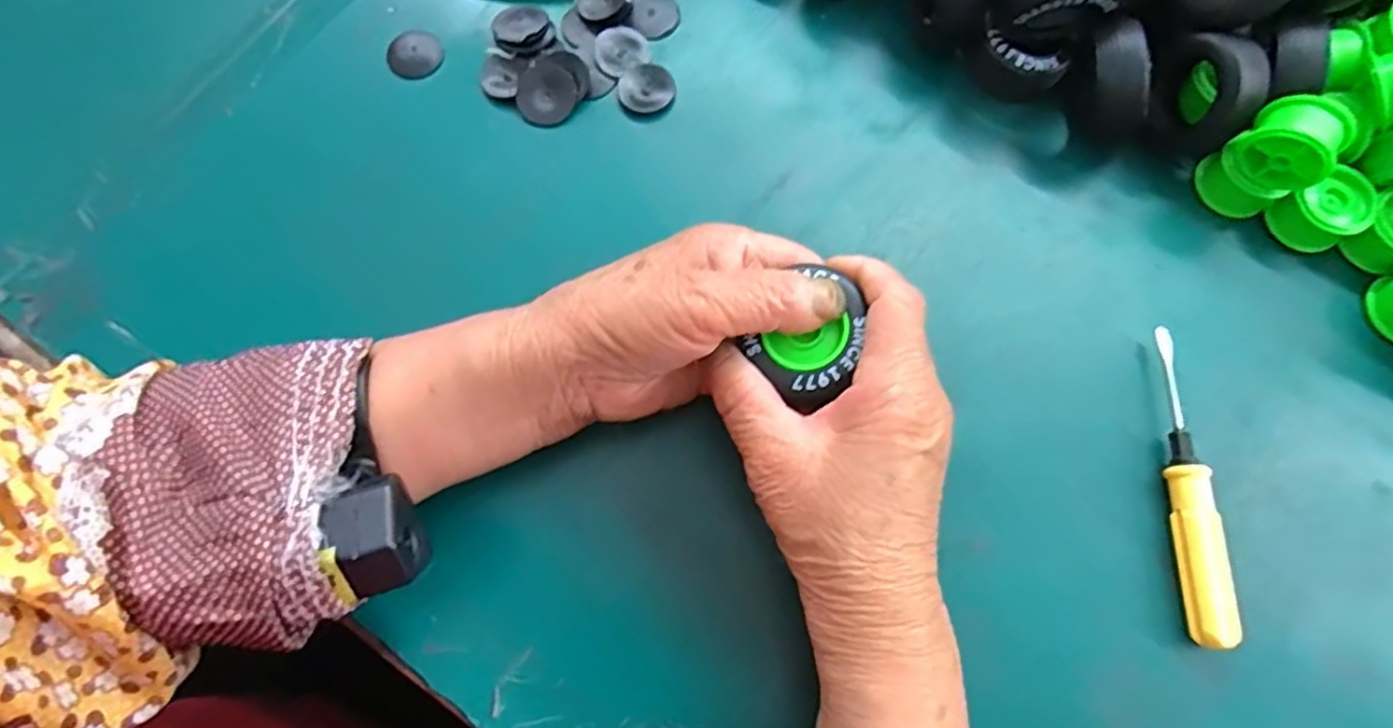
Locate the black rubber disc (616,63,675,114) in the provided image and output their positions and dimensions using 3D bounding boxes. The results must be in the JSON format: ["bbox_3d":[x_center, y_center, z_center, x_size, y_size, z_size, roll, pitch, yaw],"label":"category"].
[{"bbox_3d":[-0.024,-0.134,0.343,0.026,0.004,0.024,0,72,-1],"label":"black rubber disc"}]

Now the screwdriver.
[{"bbox_3d":[0.195,0.047,0.283,0.015,0.017,0.123,2,72,-1],"label":"screwdriver"}]

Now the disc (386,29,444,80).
[{"bbox_3d":[-0.141,-0.156,0.354,0.027,0.006,0.027,0,72,-1],"label":"disc"}]

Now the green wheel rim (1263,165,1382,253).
[{"bbox_3d":[0.278,-0.066,0.313,0.025,0.027,0.027,-23,74,-8],"label":"green wheel rim"}]

